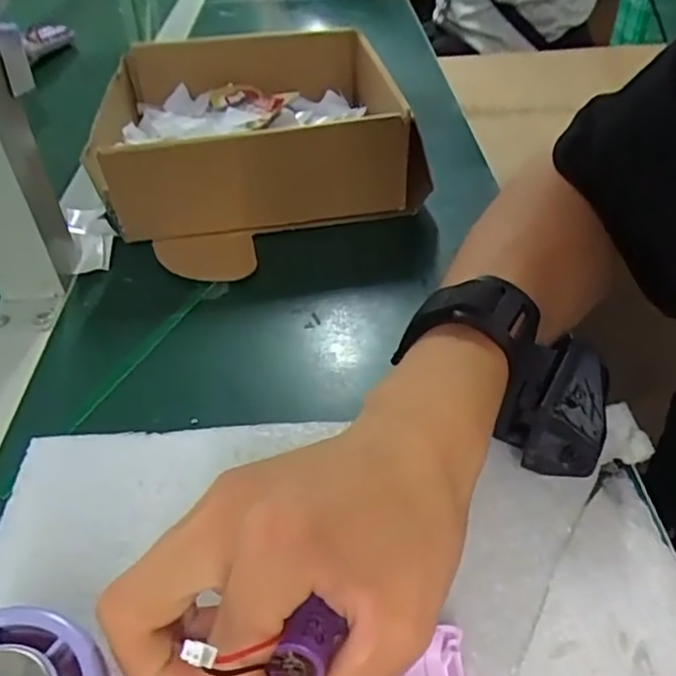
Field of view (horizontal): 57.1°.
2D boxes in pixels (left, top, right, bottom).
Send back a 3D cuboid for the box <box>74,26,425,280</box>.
[{"bbox_3d":[-0.069,-0.191,0.518,0.228,0.090,0.285,-9,42,-5],"label":"box"}]

